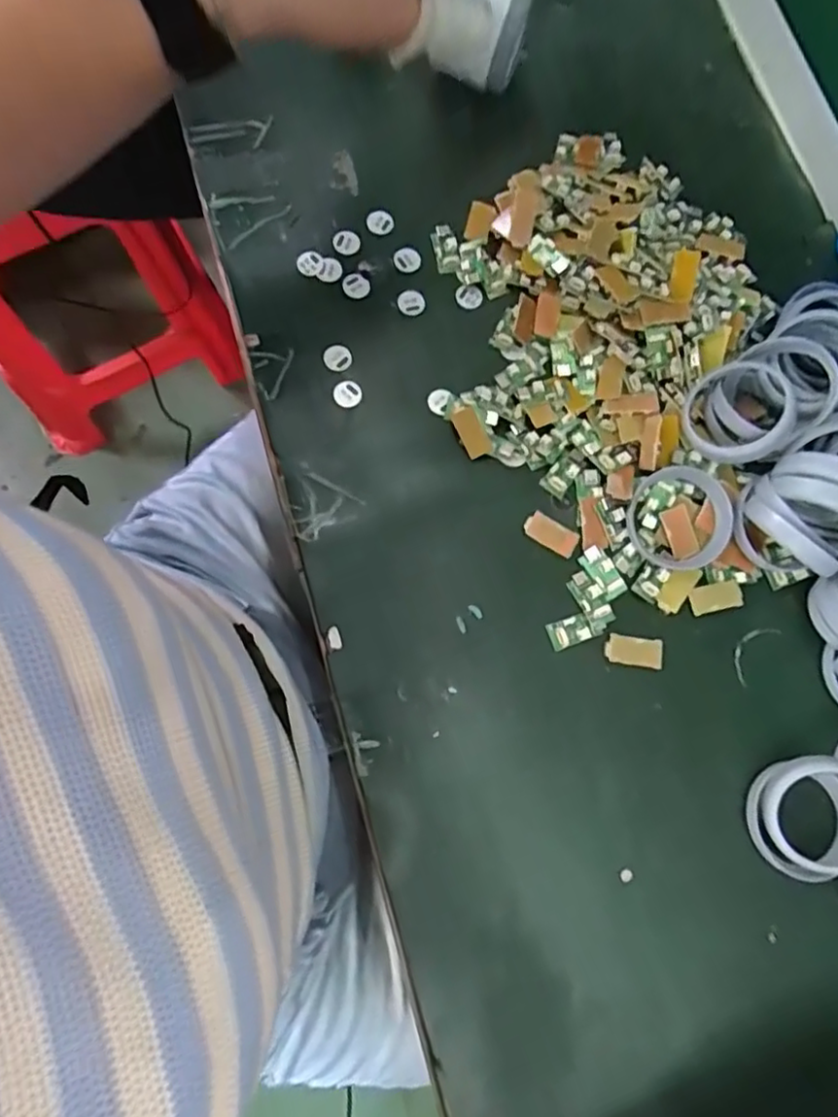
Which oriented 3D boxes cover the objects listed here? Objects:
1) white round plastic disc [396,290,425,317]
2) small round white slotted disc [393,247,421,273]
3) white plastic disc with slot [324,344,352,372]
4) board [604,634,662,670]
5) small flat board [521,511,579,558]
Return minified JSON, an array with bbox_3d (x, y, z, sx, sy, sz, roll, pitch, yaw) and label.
[{"bbox_3d":[-0.005,-0.168,0.414,0.017,0.007,0.016,-1,78,-3],"label":"white round plastic disc"},{"bbox_3d":[-0.008,-0.198,0.418,0.018,0.004,0.017,1,78,-3],"label":"small round white slotted disc"},{"bbox_3d":[-0.051,-0.125,0.395,0.017,0.005,0.016,1,78,-3],"label":"white plastic disc with slot"},{"bbox_3d":[0.124,0.054,0.365,0.033,0.004,0.017,6,78,-1],"label":"board"},{"bbox_3d":[0.079,-0.015,0.376,0.033,0.004,0.016,31,84,-5],"label":"small flat board"}]

